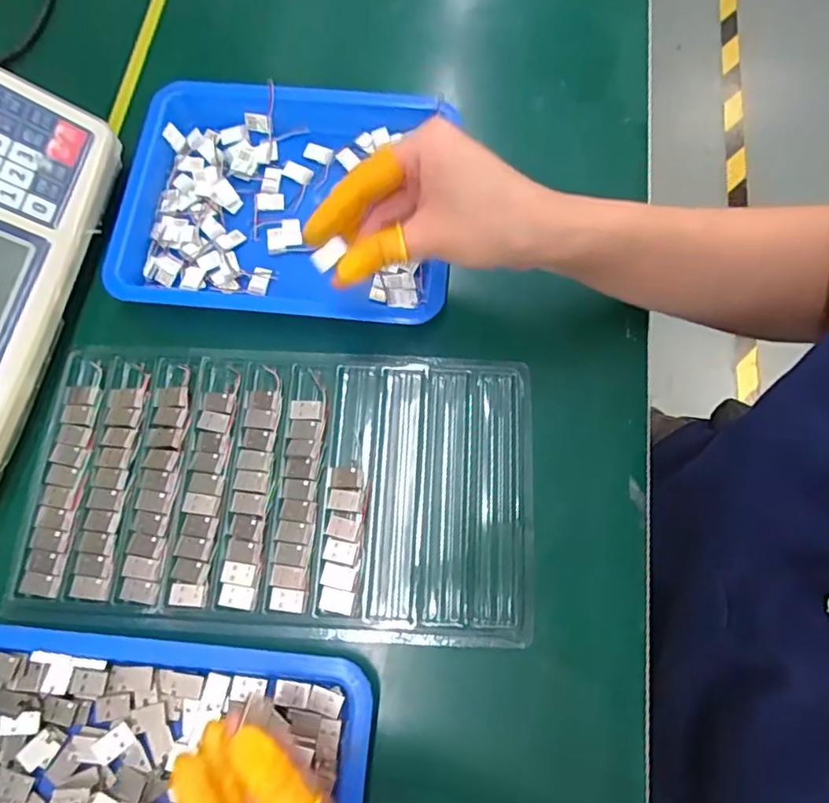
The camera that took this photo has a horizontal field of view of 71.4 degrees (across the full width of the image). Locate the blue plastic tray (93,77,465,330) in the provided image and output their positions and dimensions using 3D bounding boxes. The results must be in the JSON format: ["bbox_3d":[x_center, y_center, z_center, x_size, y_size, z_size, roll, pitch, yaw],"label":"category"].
[{"bbox_3d":[-0.089,-0.135,0.389,0.219,0.028,0.170,5,72,2],"label":"blue plastic tray"}]

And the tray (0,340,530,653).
[{"bbox_3d":[-0.077,0.049,0.344,0.290,0.016,0.162,2,72,1],"label":"tray"}]

